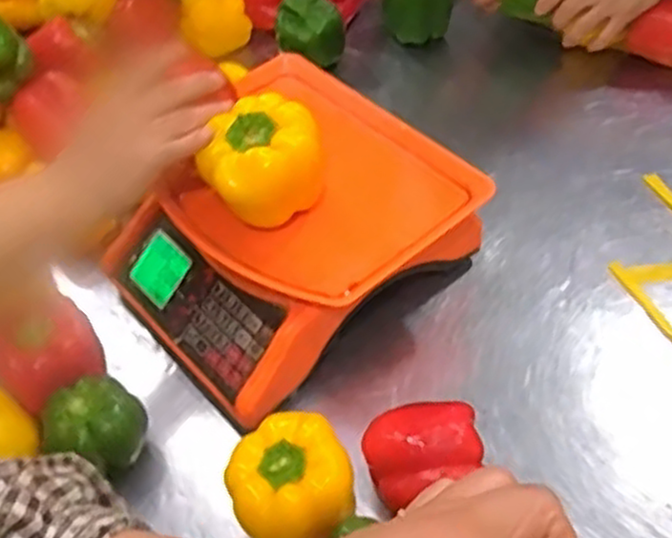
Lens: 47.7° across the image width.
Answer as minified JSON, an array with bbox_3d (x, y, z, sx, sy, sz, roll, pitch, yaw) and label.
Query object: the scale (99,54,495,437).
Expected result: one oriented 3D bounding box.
[{"bbox_3d":[-0.049,-0.032,0.704,0.289,0.135,0.286,33,59,30],"label":"scale"}]

